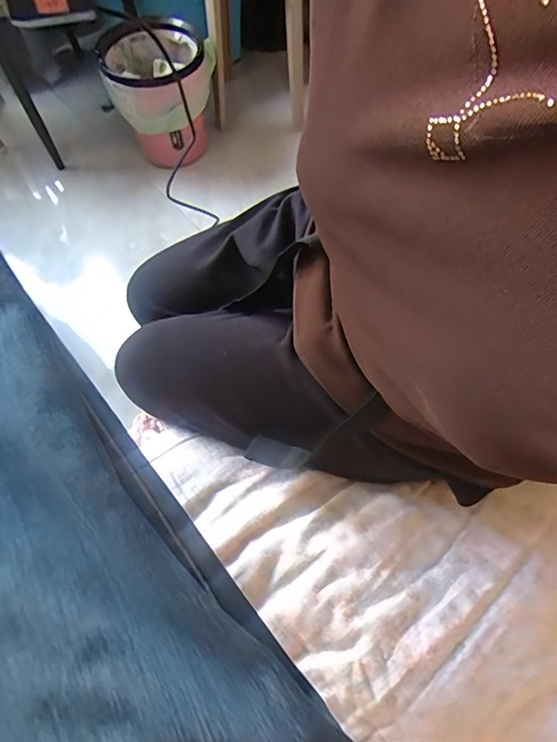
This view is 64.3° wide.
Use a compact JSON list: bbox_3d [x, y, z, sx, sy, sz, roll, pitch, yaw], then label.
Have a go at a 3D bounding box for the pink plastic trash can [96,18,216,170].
[{"bbox_3d":[-0.314,-0.763,1.238,0.270,0.295,0.268,0,65,0],"label":"pink plastic trash can"}]

